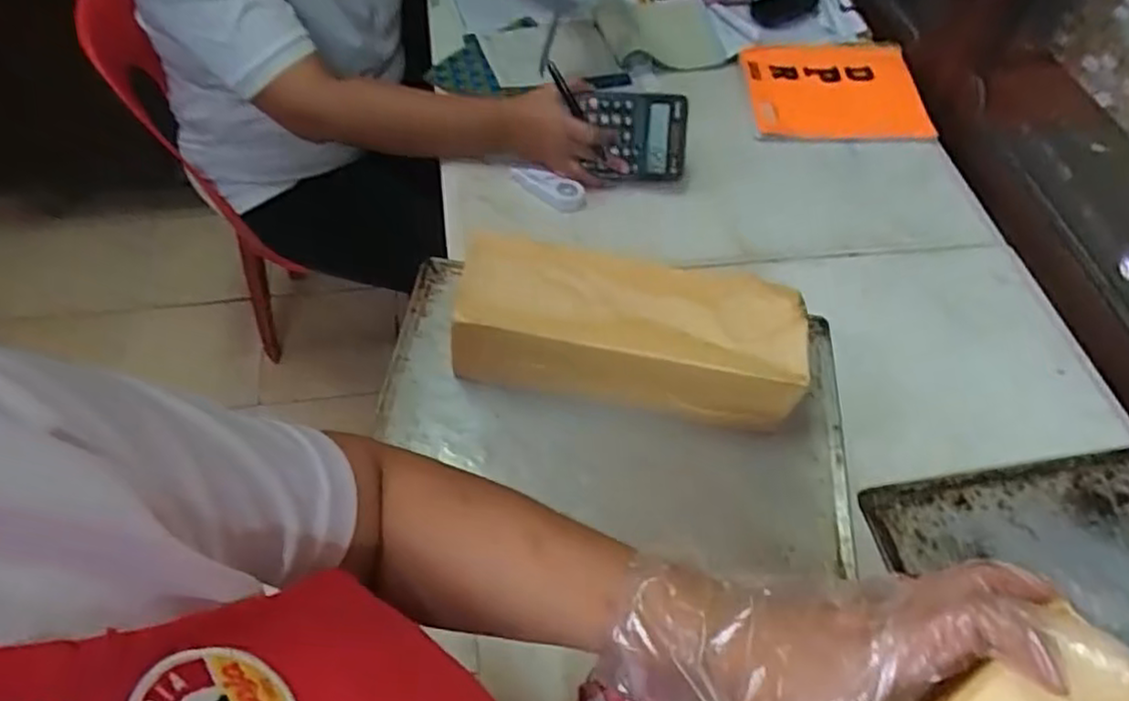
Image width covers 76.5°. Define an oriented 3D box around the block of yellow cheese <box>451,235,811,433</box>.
[{"bbox_3d":[0.065,-0.015,0.693,0.327,0.104,0.121,7,55,2],"label":"block of yellow cheese"}]

